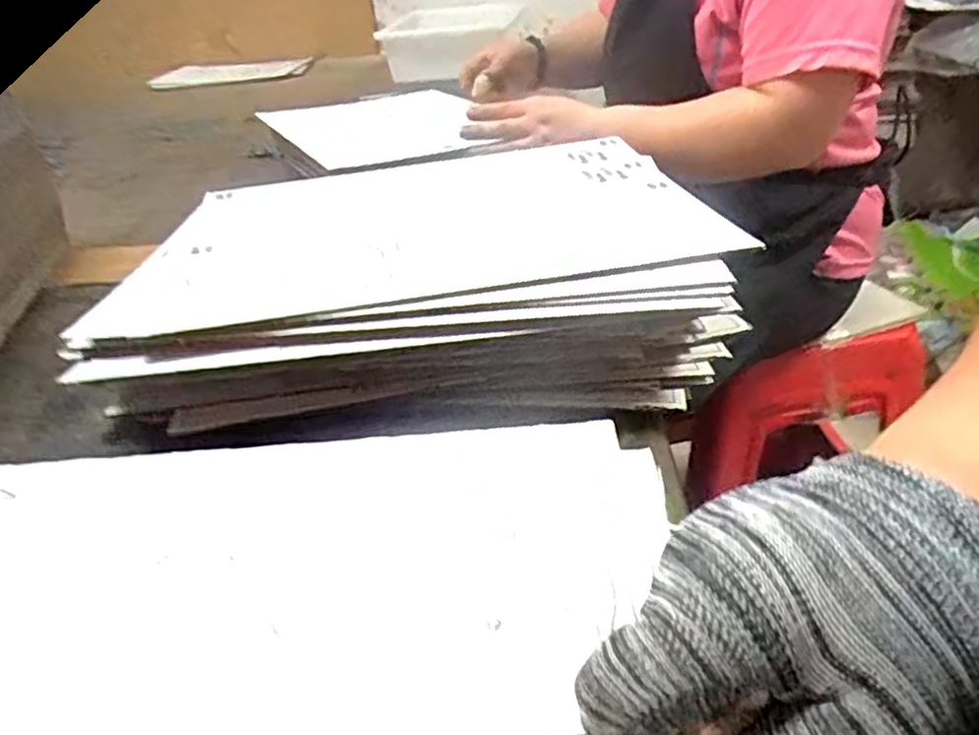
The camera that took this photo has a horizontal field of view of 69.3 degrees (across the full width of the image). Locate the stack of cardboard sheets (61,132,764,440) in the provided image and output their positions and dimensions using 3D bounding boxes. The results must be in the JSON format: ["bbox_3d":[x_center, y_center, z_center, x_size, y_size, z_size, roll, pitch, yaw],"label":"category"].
[{"bbox_3d":[-0.056,-0.069,0.544,0.415,0.086,0.328,-6,31,-2],"label":"stack of cardboard sheets"}]

